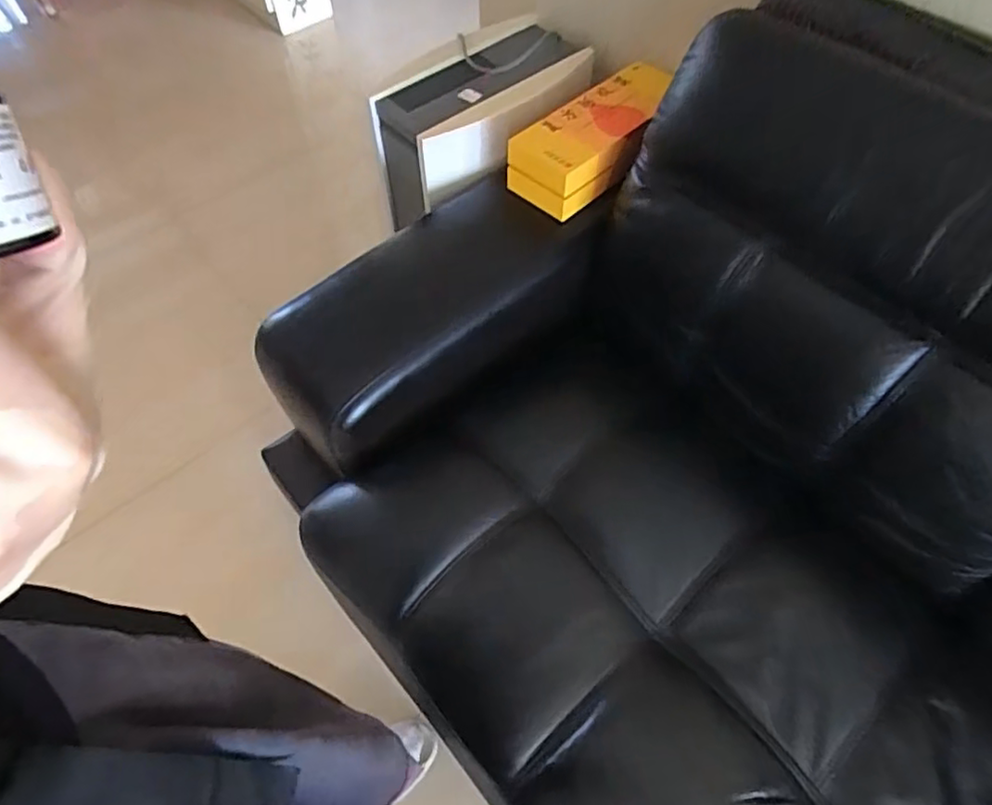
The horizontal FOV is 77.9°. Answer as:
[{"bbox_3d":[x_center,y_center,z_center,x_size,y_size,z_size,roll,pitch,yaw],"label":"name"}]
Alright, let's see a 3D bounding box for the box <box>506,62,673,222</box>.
[{"bbox_3d":[0.197,-0.476,1.114,0.328,0.101,0.167,-35,66,-19],"label":"box"}]

